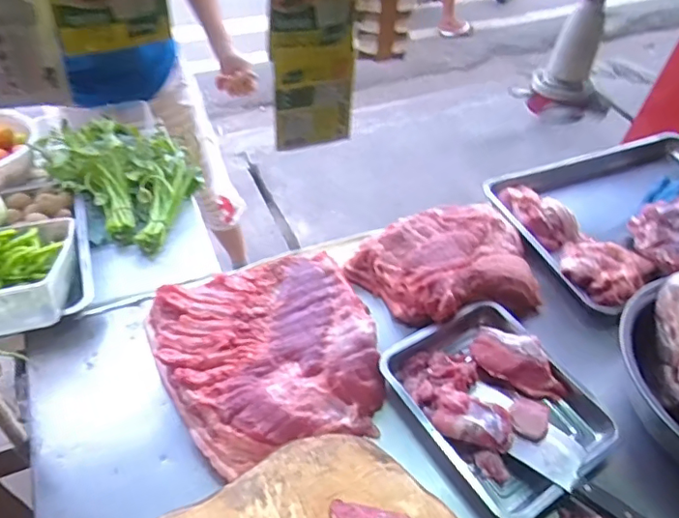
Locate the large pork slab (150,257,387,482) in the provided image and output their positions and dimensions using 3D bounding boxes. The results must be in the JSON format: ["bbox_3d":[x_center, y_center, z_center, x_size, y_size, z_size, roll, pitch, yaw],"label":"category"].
[{"bbox_3d":[-0.104,0.151,0.865,0.344,0.067,0.335,-12,48,-18],"label":"large pork slab"}]

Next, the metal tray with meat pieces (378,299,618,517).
[{"bbox_3d":[0.240,0.219,0.843,0.255,0.054,0.314,-22,52,-25],"label":"metal tray with meat pieces"}]

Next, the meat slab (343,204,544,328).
[{"bbox_3d":[0.199,0.000,1.014,0.353,0.074,0.255,-9,48,-15],"label":"meat slab"}]

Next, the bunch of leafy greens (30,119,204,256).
[{"bbox_3d":[-0.428,-0.159,1.121,0.250,0.120,0.361,-28,55,-29],"label":"bunch of leafy greens"}]

